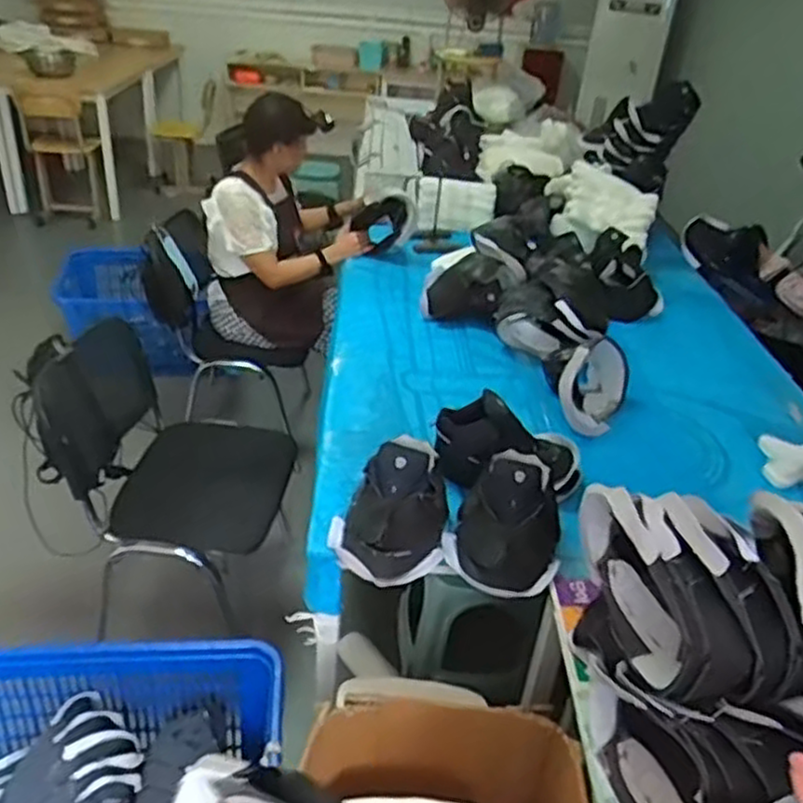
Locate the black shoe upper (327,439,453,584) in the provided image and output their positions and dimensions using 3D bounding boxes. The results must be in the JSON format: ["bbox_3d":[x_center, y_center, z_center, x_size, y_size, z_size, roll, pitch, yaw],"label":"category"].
[{"bbox_3d":[-0.016,0.177,1.288,0.193,0.152,0.209,9,33,4],"label":"black shoe upper"}]

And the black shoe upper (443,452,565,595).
[{"bbox_3d":[0.185,0.212,1.299,0.194,0.148,0.208,17,34,17],"label":"black shoe upper"}]

